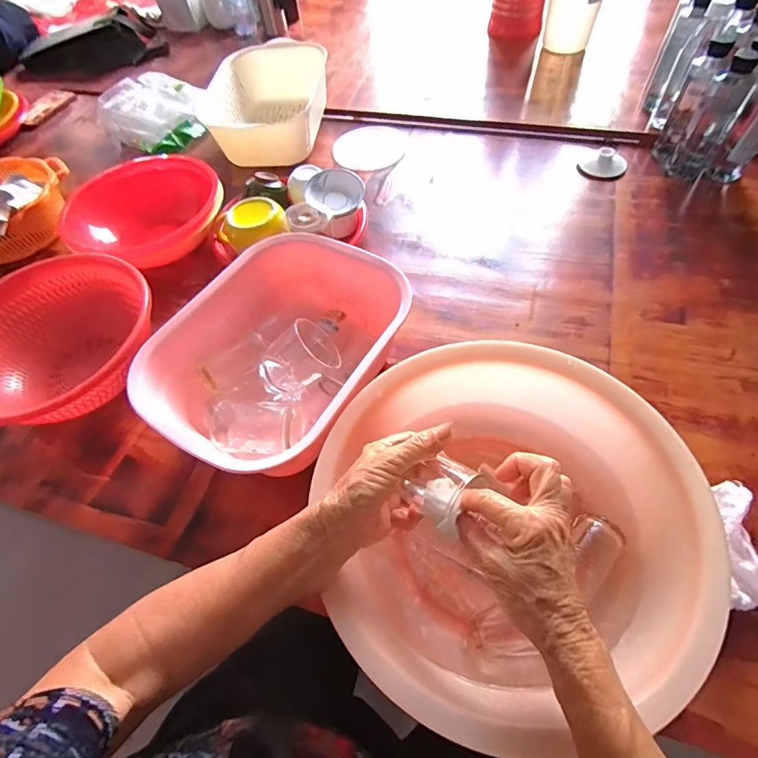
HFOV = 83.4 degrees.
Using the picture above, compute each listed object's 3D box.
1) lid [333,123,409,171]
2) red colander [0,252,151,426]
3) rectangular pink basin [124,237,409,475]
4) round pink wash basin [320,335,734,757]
[{"bbox_3d":[-0.017,-0.482,0.880,0.151,0.006,0.159,-2,57,3],"label":"lid"},{"bbox_3d":[-0.424,-0.040,0.572,0.261,0.093,0.252,36,66,24],"label":"red colander"},{"bbox_3d":[-0.112,-0.027,0.519,0.240,0.110,0.300,23,62,18],"label":"rectangular pink basin"},{"bbox_3d":[0.122,0.128,0.401,0.296,0.106,0.308,-2,57,3],"label":"round pink wash basin"}]

